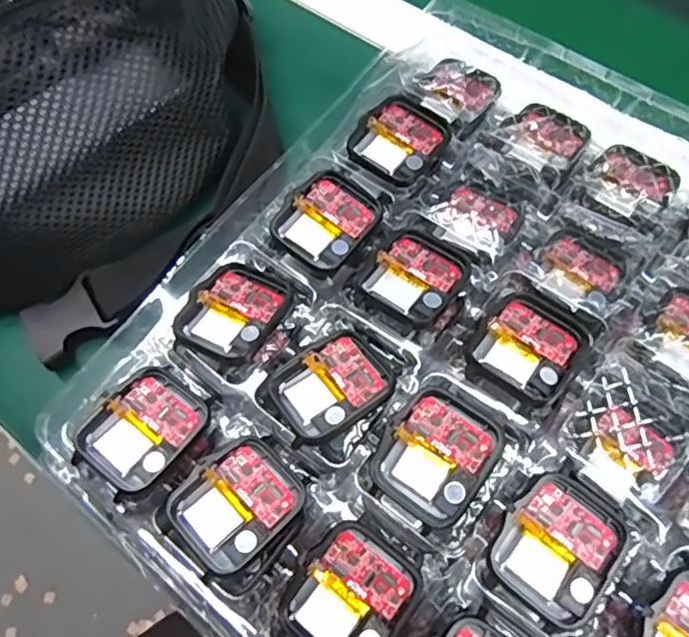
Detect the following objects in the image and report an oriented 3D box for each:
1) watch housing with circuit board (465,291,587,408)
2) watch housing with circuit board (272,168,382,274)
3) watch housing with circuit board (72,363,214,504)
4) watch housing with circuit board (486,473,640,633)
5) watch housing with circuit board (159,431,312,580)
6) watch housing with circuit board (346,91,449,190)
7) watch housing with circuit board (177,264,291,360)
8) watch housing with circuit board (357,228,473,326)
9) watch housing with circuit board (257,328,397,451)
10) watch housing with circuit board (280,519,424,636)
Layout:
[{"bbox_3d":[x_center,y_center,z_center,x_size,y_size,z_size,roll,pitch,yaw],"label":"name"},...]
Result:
[{"bbox_3d":[0.071,0.011,0.225,0.036,0.015,0.041,38,73,17],"label":"watch housing with circuit board"},{"bbox_3d":[-0.007,-0.044,0.253,0.037,0.007,0.043,38,73,16],"label":"watch housing with circuit board"},{"bbox_3d":[-0.076,0.041,0.218,0.037,0.007,0.045,33,72,15],"label":"watch housing with circuit board"},{"bbox_3d":[0.074,0.078,0.198,0.038,0.006,0.043,39,73,17],"label":"watch housing with circuit board"},{"bbox_3d":[-0.039,0.068,0.209,0.045,0.007,0.036,-42,71,-15],"label":"watch housing with circuit board"},{"bbox_3d":[0.027,-0.085,0.270,0.036,0.007,0.049,35,72,16],"label":"watch housing with circuit board"},{"bbox_3d":[-0.044,-0.004,0.235,0.037,0.010,0.040,23,70,12],"label":"watch housing with circuit board"},{"bbox_3d":[0.031,-0.018,0.240,0.038,0.008,0.041,34,72,15],"label":"watch housing with circuit board"},{"bbox_3d":[-0.006,0.026,0.222,0.047,0.012,0.037,-35,70,-12],"label":"watch housing with circuit board"},{"bbox_3d":[0.002,0.094,0.194,0.036,0.009,0.044,34,72,15],"label":"watch housing with circuit board"}]

